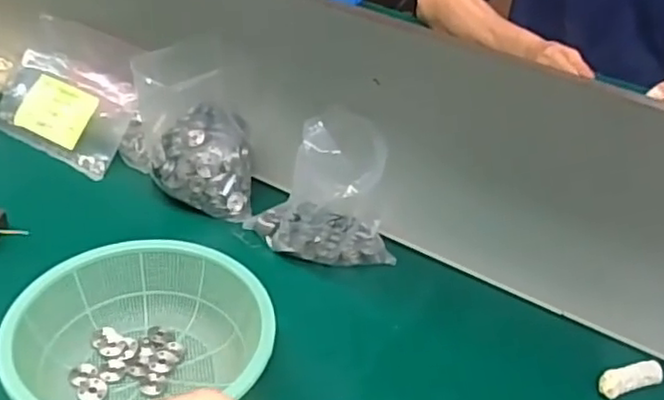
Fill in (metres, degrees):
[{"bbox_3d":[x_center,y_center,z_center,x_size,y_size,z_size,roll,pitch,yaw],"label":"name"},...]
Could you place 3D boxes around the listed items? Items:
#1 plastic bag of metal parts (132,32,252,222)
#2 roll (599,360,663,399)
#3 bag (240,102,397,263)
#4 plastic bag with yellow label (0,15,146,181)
[{"bbox_3d":[-0.149,-0.080,0.707,0.119,0.078,0.219,-12,67,-23],"label":"plastic bag of metal parts"},{"bbox_3d":[0.250,0.150,0.557,0.059,0.012,0.022,-9,39,-21],"label":"roll"},{"bbox_3d":[-0.008,-0.011,0.625,0.145,0.142,0.054,16,37,12],"label":"bag"},{"bbox_3d":[-0.303,-0.126,0.767,0.183,0.025,0.152,25,84,20],"label":"plastic bag with yellow label"}]

